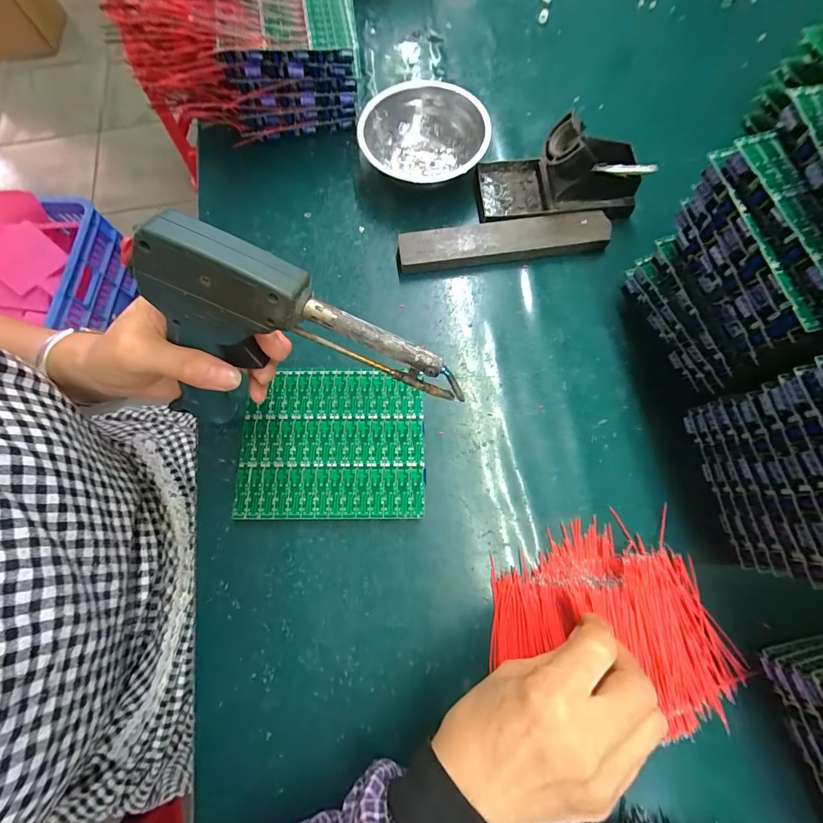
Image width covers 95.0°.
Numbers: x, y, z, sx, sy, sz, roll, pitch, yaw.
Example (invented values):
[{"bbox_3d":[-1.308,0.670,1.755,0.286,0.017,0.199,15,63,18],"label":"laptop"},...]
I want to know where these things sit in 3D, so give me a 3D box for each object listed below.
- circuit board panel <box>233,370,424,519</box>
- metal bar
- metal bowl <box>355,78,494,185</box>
[{"bbox_3d":[-0.065,0.025,0.311,0.147,0.004,0.121,0,74,0],"label":"circuit board panel"},{"bbox_3d":[0.088,-0.166,0.368,0.198,0.022,0.036,-7,73,-1],"label":"metal bar"},{"bbox_3d":[0.012,-0.279,0.389,0.126,0.040,0.121,0,73,1],"label":"metal bowl"}]

